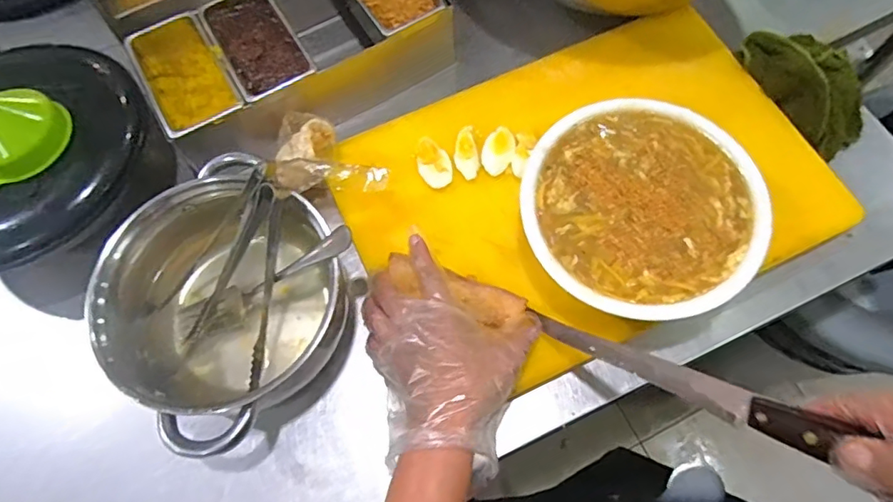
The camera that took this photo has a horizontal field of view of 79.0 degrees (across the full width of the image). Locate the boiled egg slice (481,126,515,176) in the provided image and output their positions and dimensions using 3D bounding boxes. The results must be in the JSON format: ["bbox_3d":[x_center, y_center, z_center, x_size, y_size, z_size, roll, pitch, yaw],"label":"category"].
[{"bbox_3d":[0.051,-0.100,0.544,0.031,0.015,0.048,17,71,8],"label":"boiled egg slice"}]

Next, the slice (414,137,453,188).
[{"bbox_3d":[-0.013,-0.089,0.543,0.032,0.011,0.054,-14,69,-3],"label":"slice"}]

